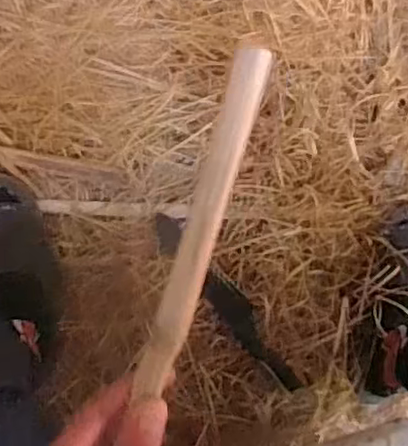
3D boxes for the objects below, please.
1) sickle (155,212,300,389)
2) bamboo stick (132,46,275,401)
[{"bbox_3d":[0.026,0.107,0.879,0.049,0.034,0.295,-35,78,-9],"label":"sickle"},{"bbox_3d":[-0.001,0.003,0.332,0.019,0.007,0.183,19,102,5],"label":"bamboo stick"}]

